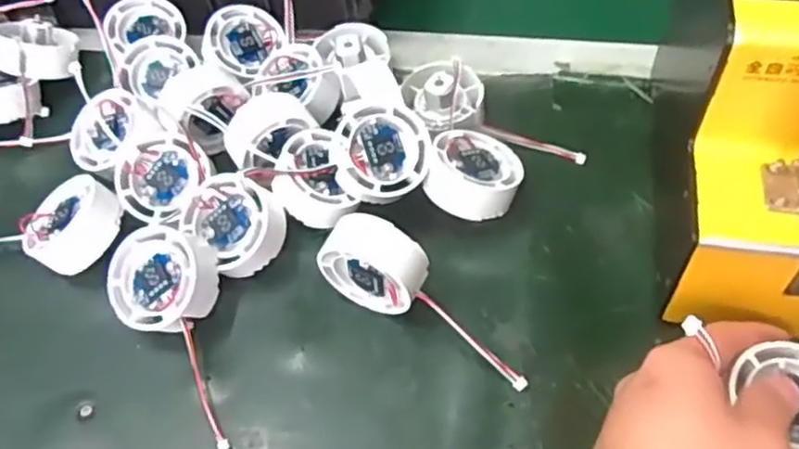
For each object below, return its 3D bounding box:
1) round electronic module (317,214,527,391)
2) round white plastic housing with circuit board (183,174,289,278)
[{"bbox_3d":[0.015,0.035,0.360,0.118,0.043,0.028,26,60,21],"label":"round electronic module"},{"bbox_3d":[-0.091,0.000,0.402,0.048,0.021,0.059,-33,71,3],"label":"round white plastic housing with circuit board"}]

